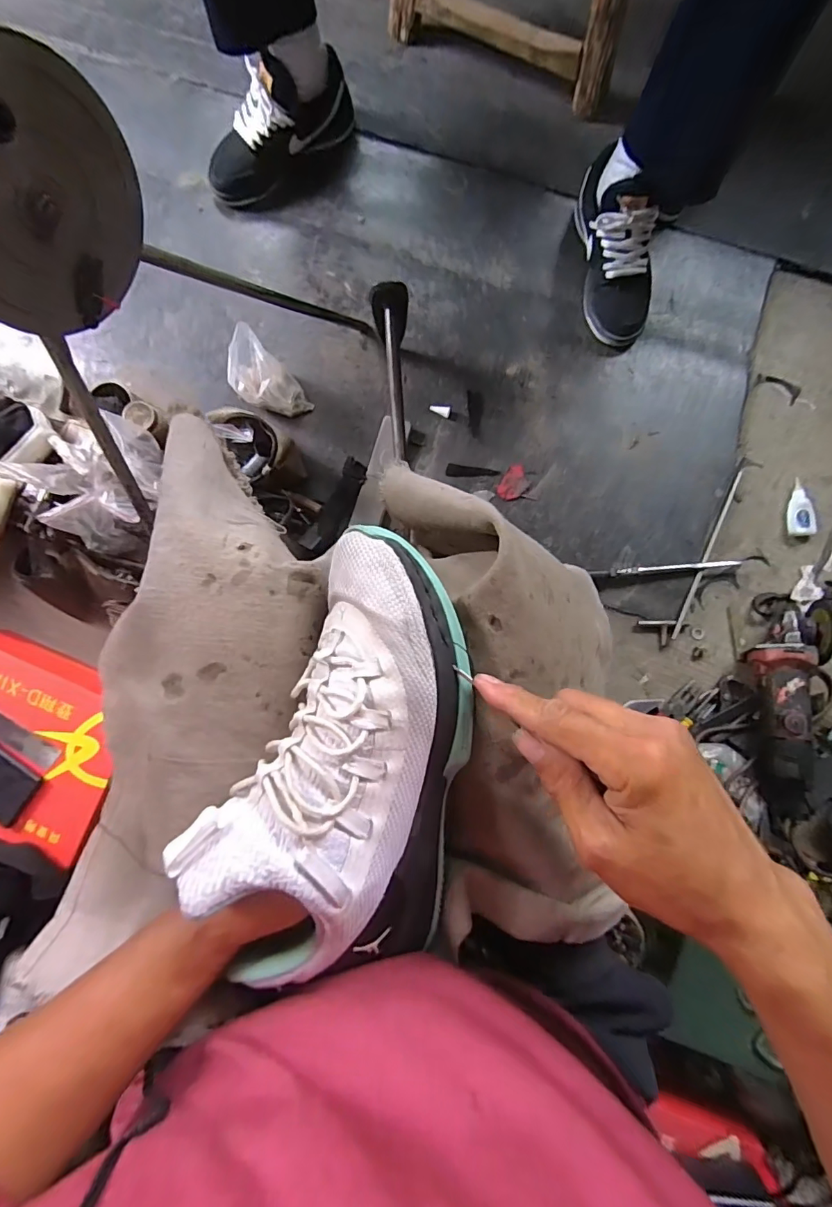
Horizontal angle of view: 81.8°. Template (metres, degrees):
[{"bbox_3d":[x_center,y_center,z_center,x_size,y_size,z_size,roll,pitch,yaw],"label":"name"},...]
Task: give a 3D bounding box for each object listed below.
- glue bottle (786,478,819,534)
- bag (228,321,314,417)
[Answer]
[{"bbox_3d":[0.589,-0.146,0.732,0.033,0.016,0.087,1,90,3],"label":"glue bottle"},{"bbox_3d":[-0.226,-0.329,0.707,0.081,0.081,0.110,-41,85,-2],"label":"bag"}]

